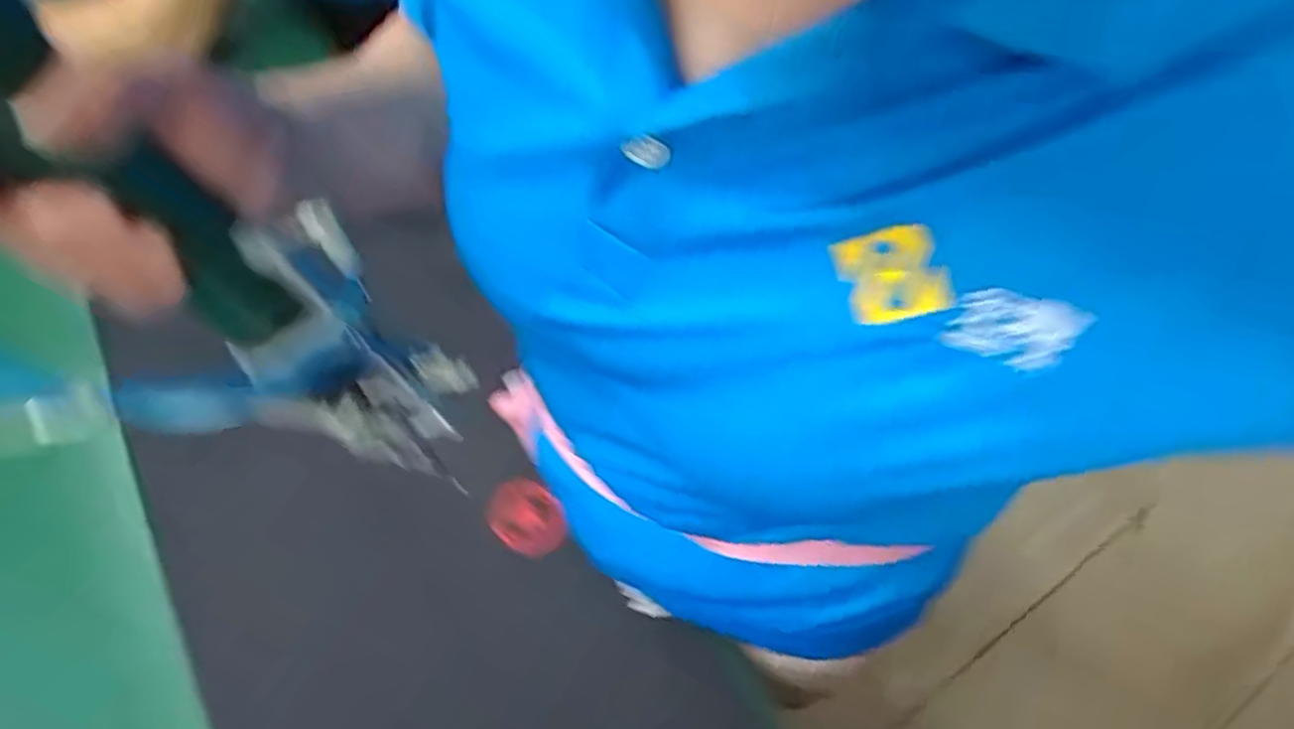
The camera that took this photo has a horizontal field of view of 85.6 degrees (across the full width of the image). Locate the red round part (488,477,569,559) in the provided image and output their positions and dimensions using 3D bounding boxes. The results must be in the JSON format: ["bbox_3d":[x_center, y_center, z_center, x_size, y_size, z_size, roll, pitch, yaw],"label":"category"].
[{"bbox_3d":[-0.091,0.114,0.523,0.056,0.018,0.048,41,68,19],"label":"red round part"}]

